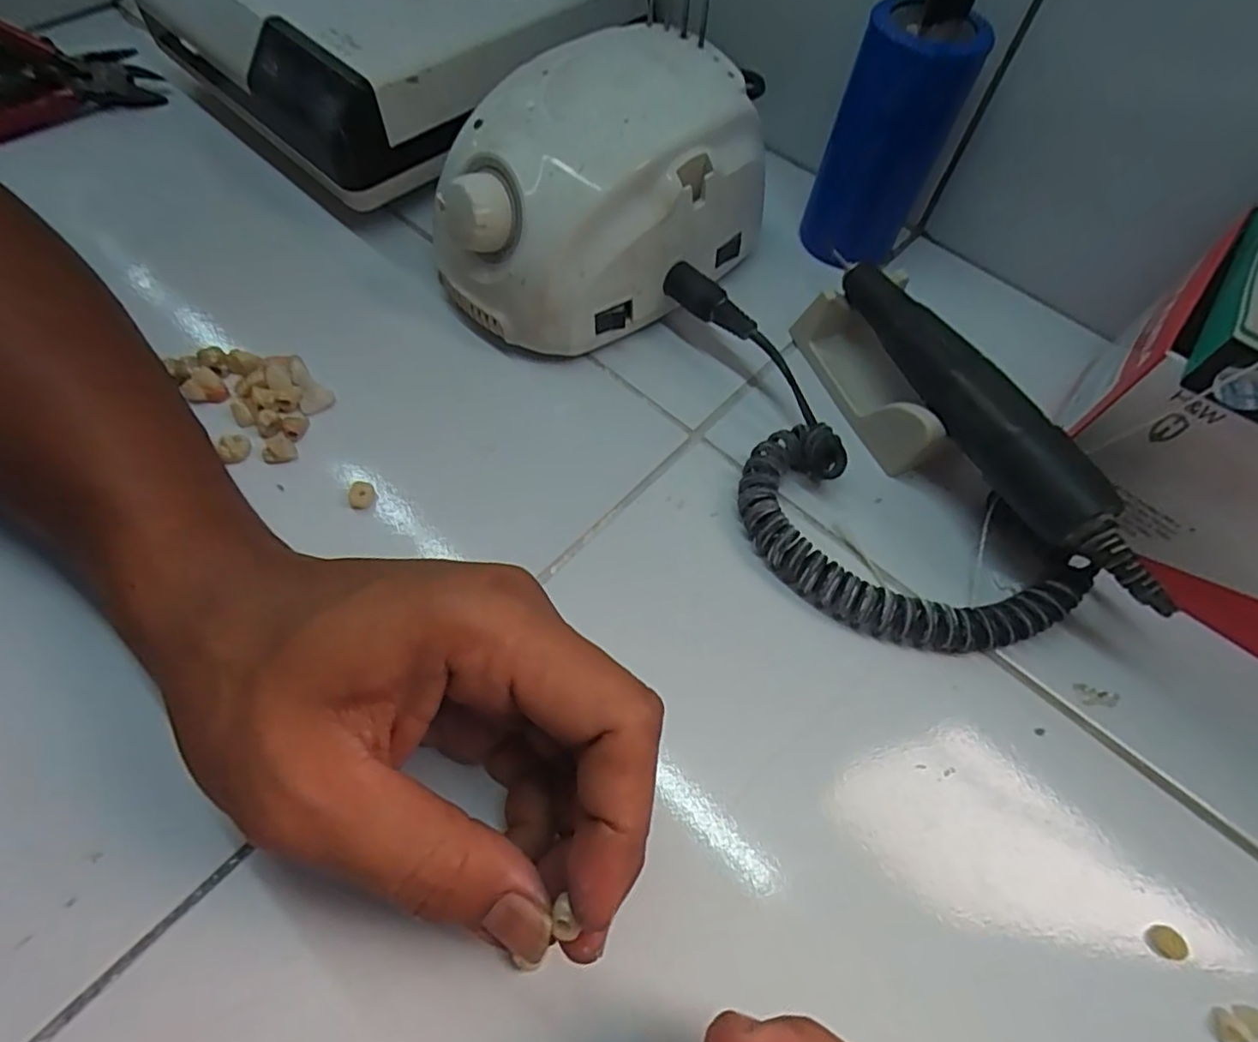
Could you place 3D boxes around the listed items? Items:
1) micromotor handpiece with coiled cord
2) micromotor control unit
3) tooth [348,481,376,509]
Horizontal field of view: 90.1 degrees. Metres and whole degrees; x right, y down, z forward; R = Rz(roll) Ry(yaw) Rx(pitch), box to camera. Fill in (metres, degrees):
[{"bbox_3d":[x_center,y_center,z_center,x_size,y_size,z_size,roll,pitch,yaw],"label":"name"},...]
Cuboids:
[{"bbox_3d":[0.103,-0.039,0.250,0.130,0.050,0.183,-11,63,-8],"label":"micromotor handpiece with coiled cord"},{"bbox_3d":[-0.016,-0.140,0.278,0.138,0.085,0.092,-36,69,-19],"label":"micromotor control unit"},{"bbox_3d":[-0.104,-0.010,0.244,0.009,0.007,0.008,-8,63,-6],"label":"tooth"}]

